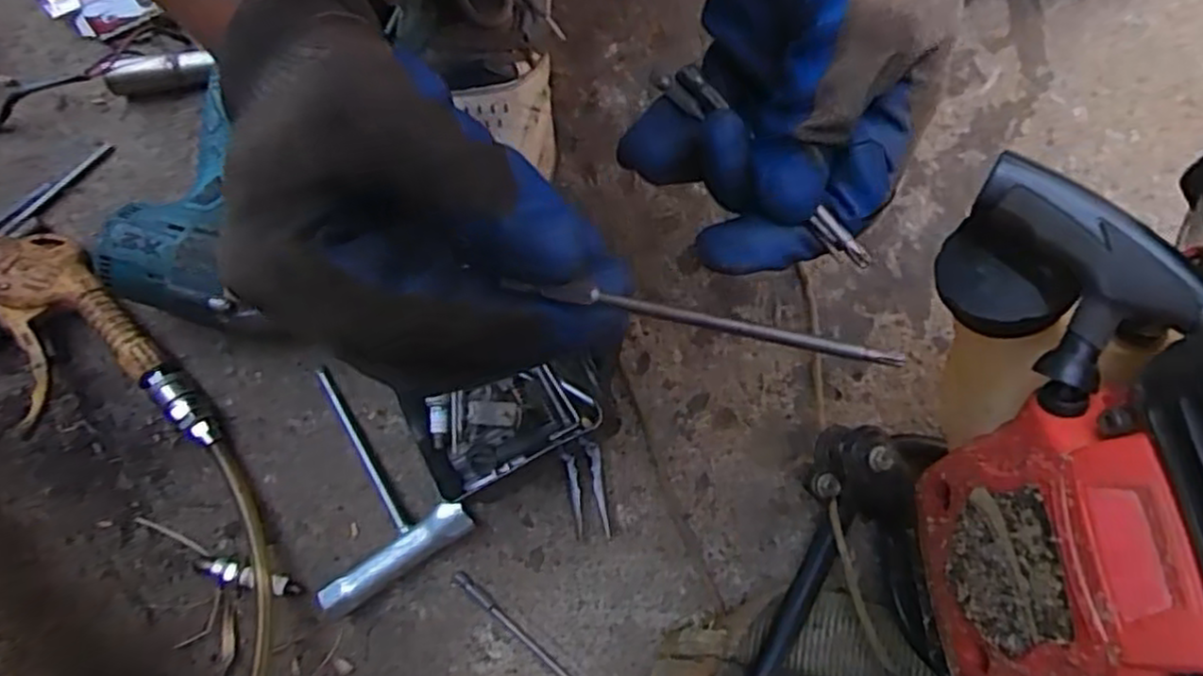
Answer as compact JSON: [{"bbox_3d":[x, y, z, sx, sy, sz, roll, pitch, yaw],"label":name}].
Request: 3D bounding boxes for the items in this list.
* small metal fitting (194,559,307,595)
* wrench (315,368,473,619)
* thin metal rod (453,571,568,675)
[{"bbox_3d":[-0.197,0.134,0.414,0.062,0.012,0.012,16,75,-6],"label":"small metal fitting"},{"bbox_3d":[-0.143,0.077,0.424,0.092,0.029,0.129,-32,75,-7],"label":"wrench"},{"bbox_3d":[-0.043,0.161,0.403,0.096,0.008,0.008,38,79,12],"label":"thin metal rod"}]

